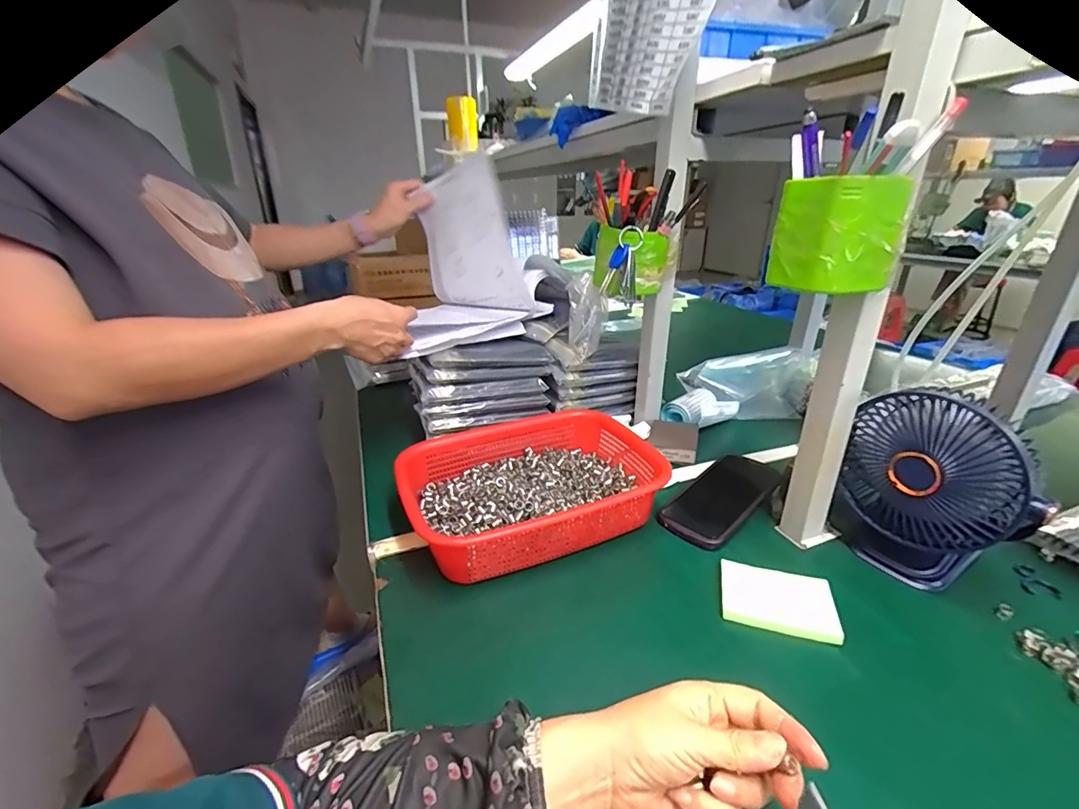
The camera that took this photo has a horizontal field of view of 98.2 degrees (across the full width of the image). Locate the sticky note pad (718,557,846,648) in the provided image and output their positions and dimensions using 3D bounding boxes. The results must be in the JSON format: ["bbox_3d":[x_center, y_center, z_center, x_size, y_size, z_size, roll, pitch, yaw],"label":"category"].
[{"bbox_3d":[0.216,0.177,0.427,0.094,0.017,0.063,7,25,16],"label":"sticky note pad"}]

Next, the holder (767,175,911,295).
[{"bbox_3d":[0.234,-0.132,0.365,0.074,0.077,0.071,-10,26,-19],"label":"holder"}]

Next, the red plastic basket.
[{"bbox_3d":[-0.007,0.093,0.544,0.282,0.069,0.200,-10,26,-20],"label":"red plastic basket"}]

